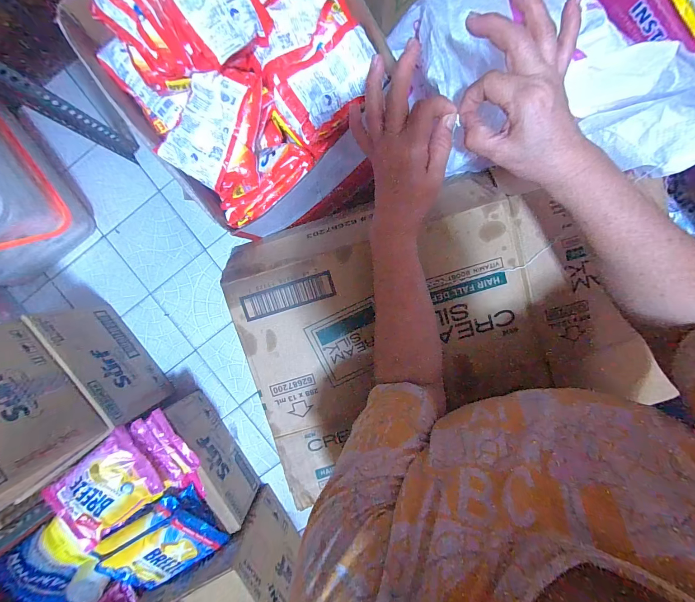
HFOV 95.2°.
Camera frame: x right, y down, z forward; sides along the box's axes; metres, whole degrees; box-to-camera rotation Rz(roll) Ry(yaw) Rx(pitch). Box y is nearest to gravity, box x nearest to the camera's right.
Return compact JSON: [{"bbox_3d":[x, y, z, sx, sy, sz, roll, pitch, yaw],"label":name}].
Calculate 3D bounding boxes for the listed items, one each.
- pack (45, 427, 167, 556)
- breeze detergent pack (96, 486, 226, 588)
[{"bbox_3d":[-0.510,0.395,0.657,0.216,0.039,0.156,-39,93,4],"label":"pack"},{"bbox_3d":[-0.425,0.551,0.708,0.238,0.070,0.161,-33,93,3],"label":"breeze detergent pack"}]

